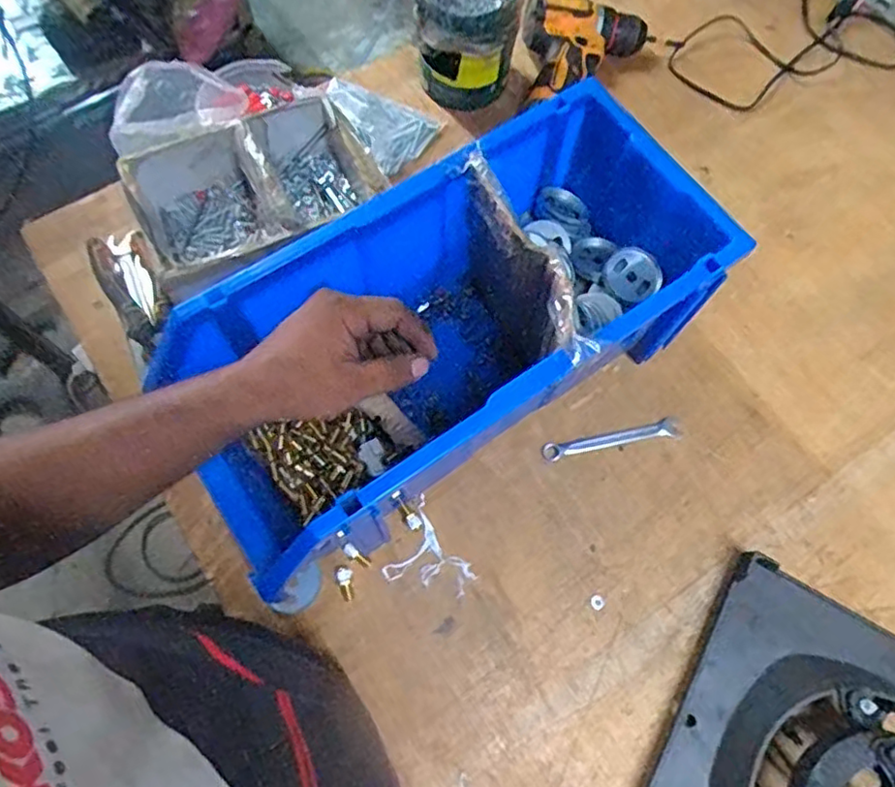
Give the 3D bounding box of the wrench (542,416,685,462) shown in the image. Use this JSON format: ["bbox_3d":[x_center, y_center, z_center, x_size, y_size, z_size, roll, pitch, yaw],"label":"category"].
[{"bbox_3d":[0.158,0.043,0.608,0.137,0.006,0.021,-10,71,-4],"label":"wrench"}]

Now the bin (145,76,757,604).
[{"bbox_3d":[0.001,-0.045,0.542,0.438,0.188,0.196,-32,74,-12],"label":"bin"}]

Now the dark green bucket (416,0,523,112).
[{"bbox_3d":[0.019,-0.403,0.707,0.105,0.137,0.105,0,70,0],"label":"dark green bucket"}]

